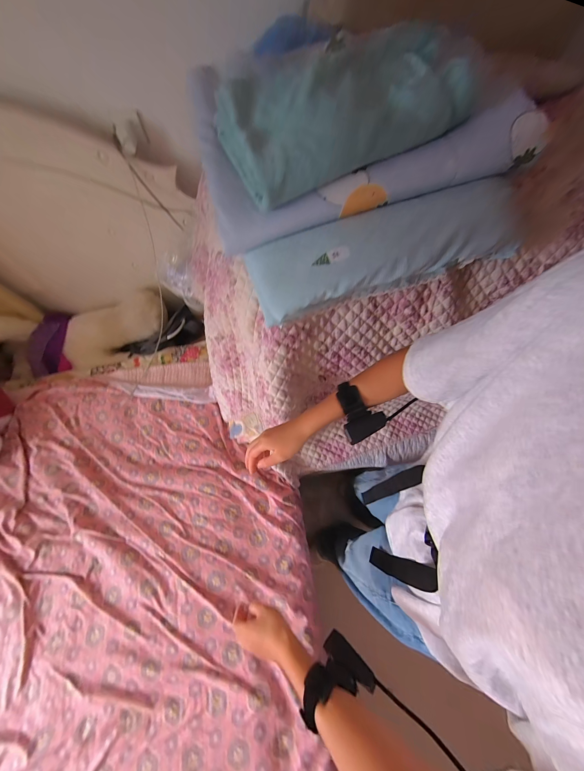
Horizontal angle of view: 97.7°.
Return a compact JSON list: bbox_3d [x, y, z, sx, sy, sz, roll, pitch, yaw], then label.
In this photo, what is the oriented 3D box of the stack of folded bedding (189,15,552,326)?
[{"bbox_3d":[0.134,-0.333,0.382,0.491,0.208,0.324,-21,65,-7],"label":"stack of folded bedding"}]

